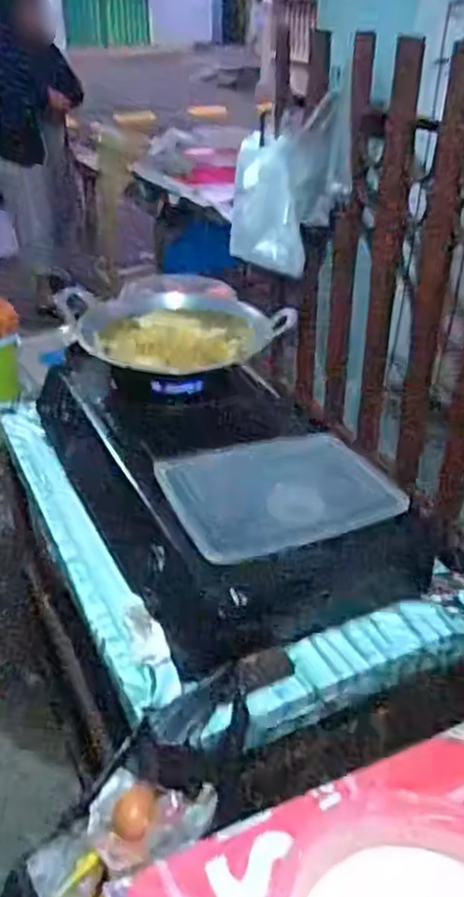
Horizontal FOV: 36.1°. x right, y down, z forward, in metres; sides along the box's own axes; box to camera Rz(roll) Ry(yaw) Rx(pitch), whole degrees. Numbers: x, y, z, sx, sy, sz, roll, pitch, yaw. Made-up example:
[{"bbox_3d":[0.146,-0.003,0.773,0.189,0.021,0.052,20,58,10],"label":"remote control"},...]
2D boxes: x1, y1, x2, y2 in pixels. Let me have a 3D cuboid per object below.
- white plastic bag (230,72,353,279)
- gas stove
[{"bbox_3d":[0.146,-0.649,1.759,0.313,0.467,0.052,28,45,21],"label":"white plastic bag"},{"bbox_3d":[-0.038,0.028,1.075,0.339,0.138,0.618,-15,35,-22],"label":"gas stove"}]

